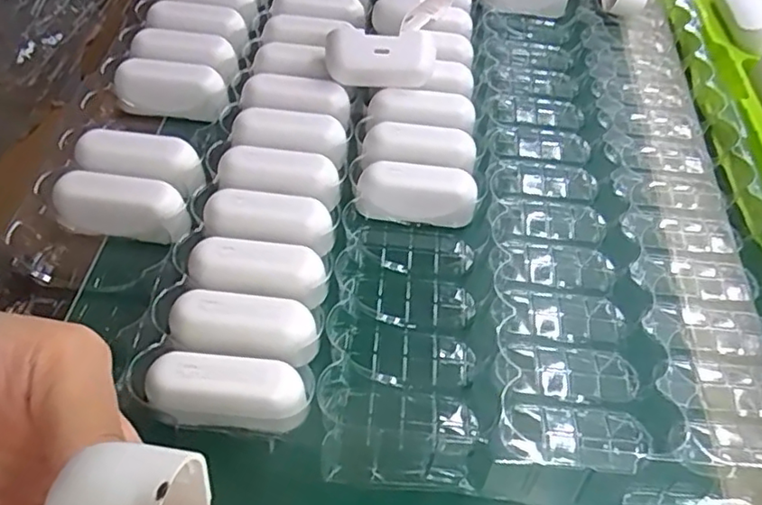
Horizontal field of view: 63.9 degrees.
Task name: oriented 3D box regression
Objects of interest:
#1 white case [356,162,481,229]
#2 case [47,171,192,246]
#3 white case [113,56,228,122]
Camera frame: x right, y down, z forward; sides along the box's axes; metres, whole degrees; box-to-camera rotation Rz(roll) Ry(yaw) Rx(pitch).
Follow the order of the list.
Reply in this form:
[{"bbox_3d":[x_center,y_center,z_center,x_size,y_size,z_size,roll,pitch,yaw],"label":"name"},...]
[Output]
[{"bbox_3d":[0.020,-0.030,0.328,0.062,0.031,0.020,7,53,-1],"label":"white case"},{"bbox_3d":[-0.125,-0.020,0.306,0.066,0.024,0.027,13,53,4],"label":"case"},{"bbox_3d":[-0.123,-0.097,0.361,0.063,0.029,0.023,9,53,1],"label":"white case"}]

